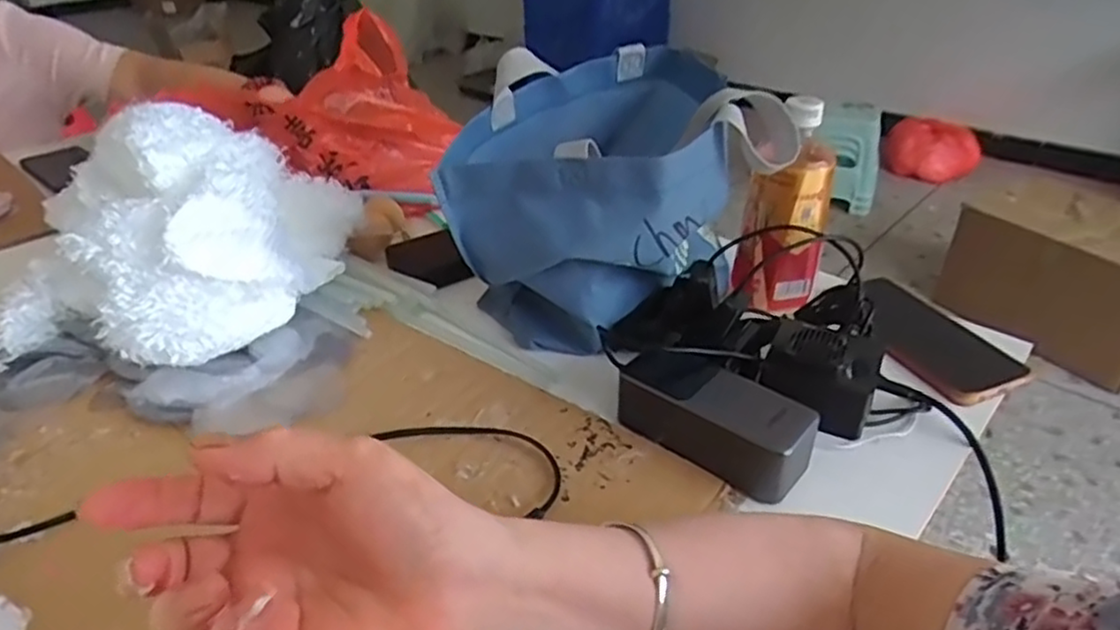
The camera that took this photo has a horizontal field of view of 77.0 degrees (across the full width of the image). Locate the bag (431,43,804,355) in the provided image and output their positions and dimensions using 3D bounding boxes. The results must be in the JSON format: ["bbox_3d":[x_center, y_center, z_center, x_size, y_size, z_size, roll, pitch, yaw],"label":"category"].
[{"bbox_3d":[0.023,-0.091,0.586,0.228,0.197,0.213,-7,34,-10],"label":"bag"}]

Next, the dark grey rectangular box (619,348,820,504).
[{"bbox_3d":[0.105,0.066,0.481,0.140,0.047,0.057,26,41,34],"label":"dark grey rectangular box"}]

